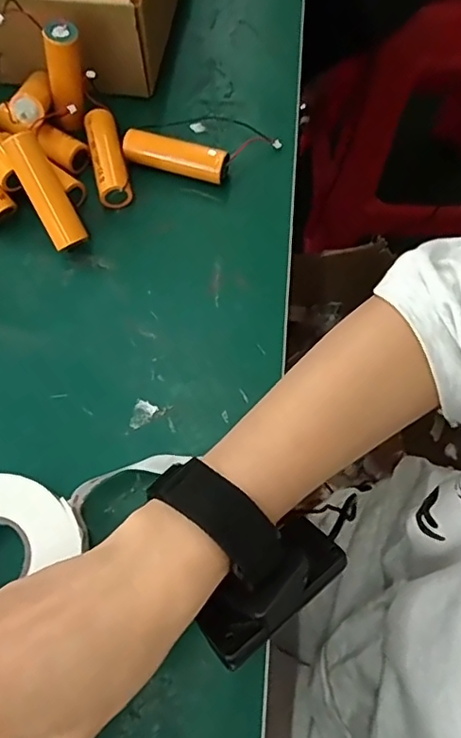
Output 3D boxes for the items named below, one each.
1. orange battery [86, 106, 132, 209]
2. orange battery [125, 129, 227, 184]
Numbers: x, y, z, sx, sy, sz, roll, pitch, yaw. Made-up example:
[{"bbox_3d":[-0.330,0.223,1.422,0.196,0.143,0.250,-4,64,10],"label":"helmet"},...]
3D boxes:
[{"bbox_3d":[-0.086,-0.147,0.387,0.021,0.019,0.072,-14,68,-6],"label":"orange battery"},{"bbox_3d":[-0.038,-0.148,0.388,0.073,0.018,0.023,19,68,8],"label":"orange battery"}]

